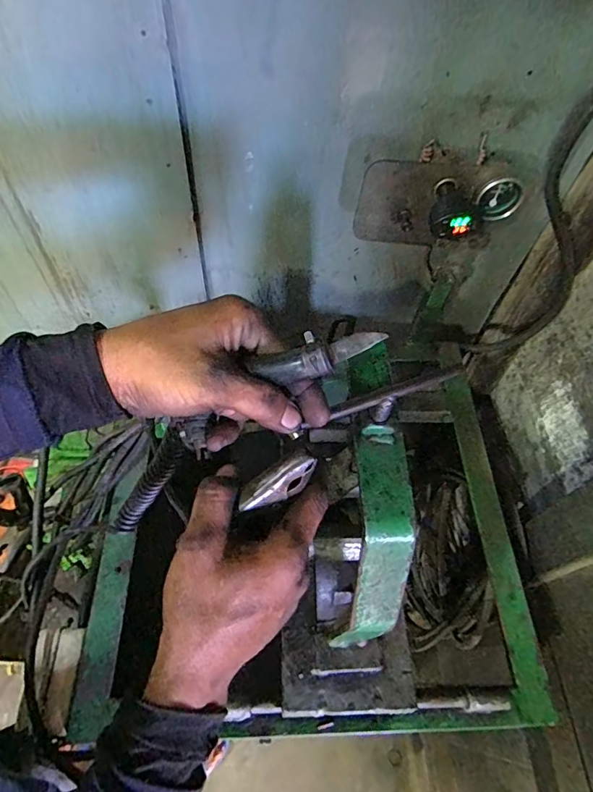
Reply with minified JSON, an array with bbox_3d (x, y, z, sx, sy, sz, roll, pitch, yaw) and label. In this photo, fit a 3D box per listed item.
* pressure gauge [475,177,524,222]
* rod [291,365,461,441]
[{"bbox_3d":[0.231,-0.227,0.523,0.055,0.047,0.017,-3,58,-6],"label":"pressure gauge"},{"bbox_3d":[0.056,0.002,0.311,0.131,0.007,0.011,-19,61,-13],"label":"rod"}]

